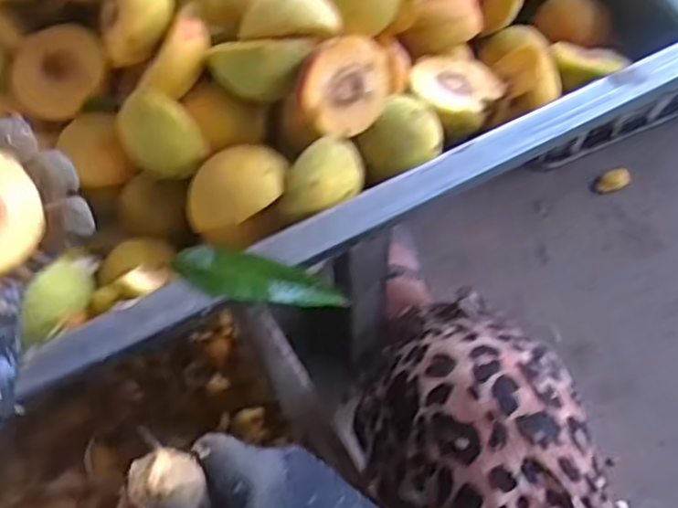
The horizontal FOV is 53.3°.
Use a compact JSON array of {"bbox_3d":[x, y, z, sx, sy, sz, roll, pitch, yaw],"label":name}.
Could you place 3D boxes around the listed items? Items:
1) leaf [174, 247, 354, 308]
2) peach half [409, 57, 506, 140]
[{"bbox_3d":[-0.041,0.016,0.365,0.092,0.017,0.025,13,64,-8],"label":"leaf"},{"bbox_3d":[0.073,-0.097,0.442,0.060,0.033,0.060,4,51,-5],"label":"peach half"}]

